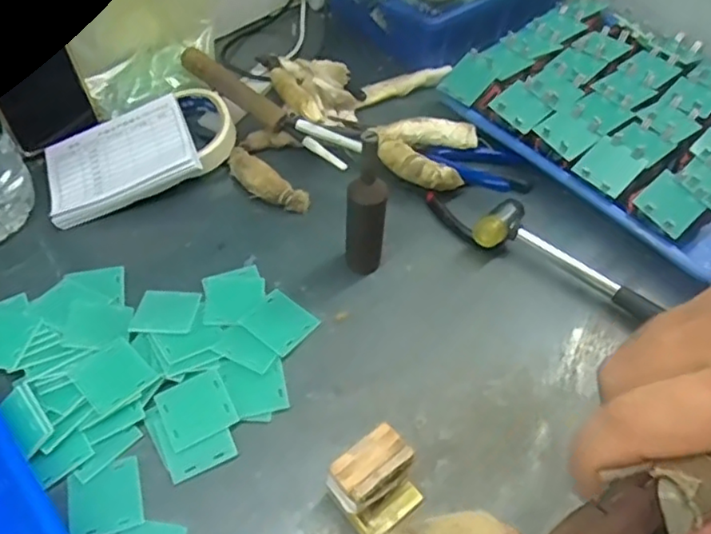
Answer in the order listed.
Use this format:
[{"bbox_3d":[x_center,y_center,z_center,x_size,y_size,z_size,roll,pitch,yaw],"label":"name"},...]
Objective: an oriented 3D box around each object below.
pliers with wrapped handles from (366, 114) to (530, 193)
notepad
[{"bbox_3d":[0.083,-0.102,0.578,0.145,0.032,0.079,6,55,2],"label":"pliers with wrapped handles"},{"bbox_3d":[-0.213,-0.099,0.566,0.131,0.014,0.102,-24,57,-3],"label":"notepad"}]

